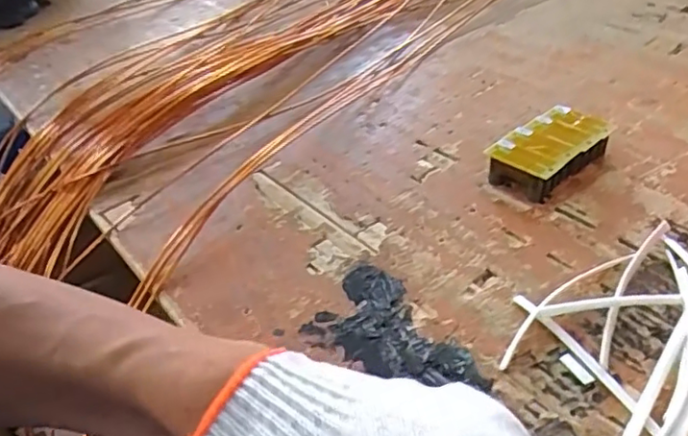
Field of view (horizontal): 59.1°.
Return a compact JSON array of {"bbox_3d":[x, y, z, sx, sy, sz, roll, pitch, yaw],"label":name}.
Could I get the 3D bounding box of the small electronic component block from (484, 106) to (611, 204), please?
[{"bbox_3d":[0.208,-0.068,0.617,0.131,0.039,0.074,-30,45,-29],"label":"small electronic component block"}]

